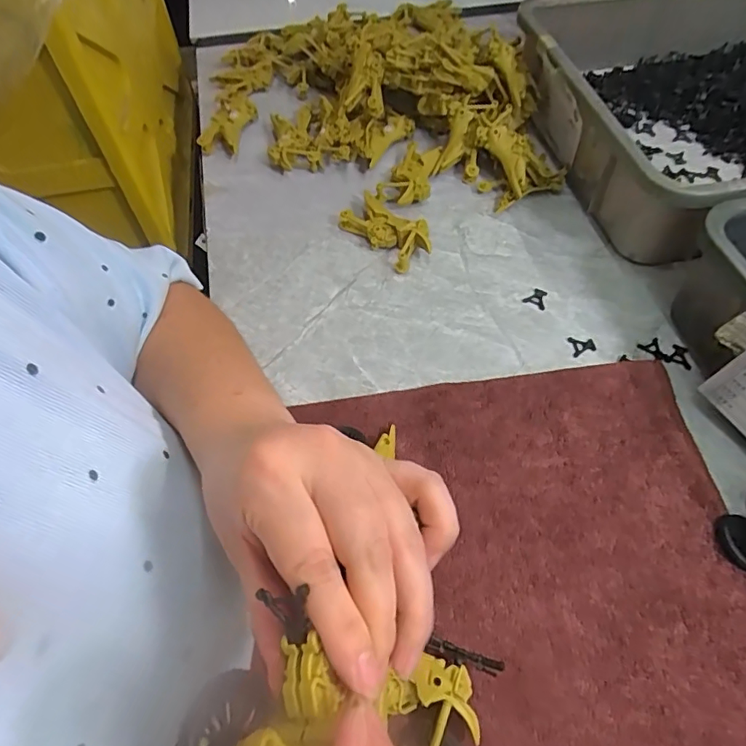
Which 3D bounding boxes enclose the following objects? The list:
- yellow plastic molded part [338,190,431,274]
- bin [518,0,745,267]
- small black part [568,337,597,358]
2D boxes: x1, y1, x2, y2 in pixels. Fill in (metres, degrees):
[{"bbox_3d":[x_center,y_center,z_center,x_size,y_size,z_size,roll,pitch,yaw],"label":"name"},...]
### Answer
[{"bbox_3d":[0.012,-0.144,0.517,0.044,0.028,0.096,-37,63,-20],"label":"yellow plastic molded part"},{"bbox_3d":[0.455,-0.308,0.568,0.514,0.114,0.412,-14,57,-7],"label":"bin"},{"bbox_3d":[0.181,-0.025,0.451,0.022,0.004,0.019,-16,57,-8],"label":"small black part"}]

